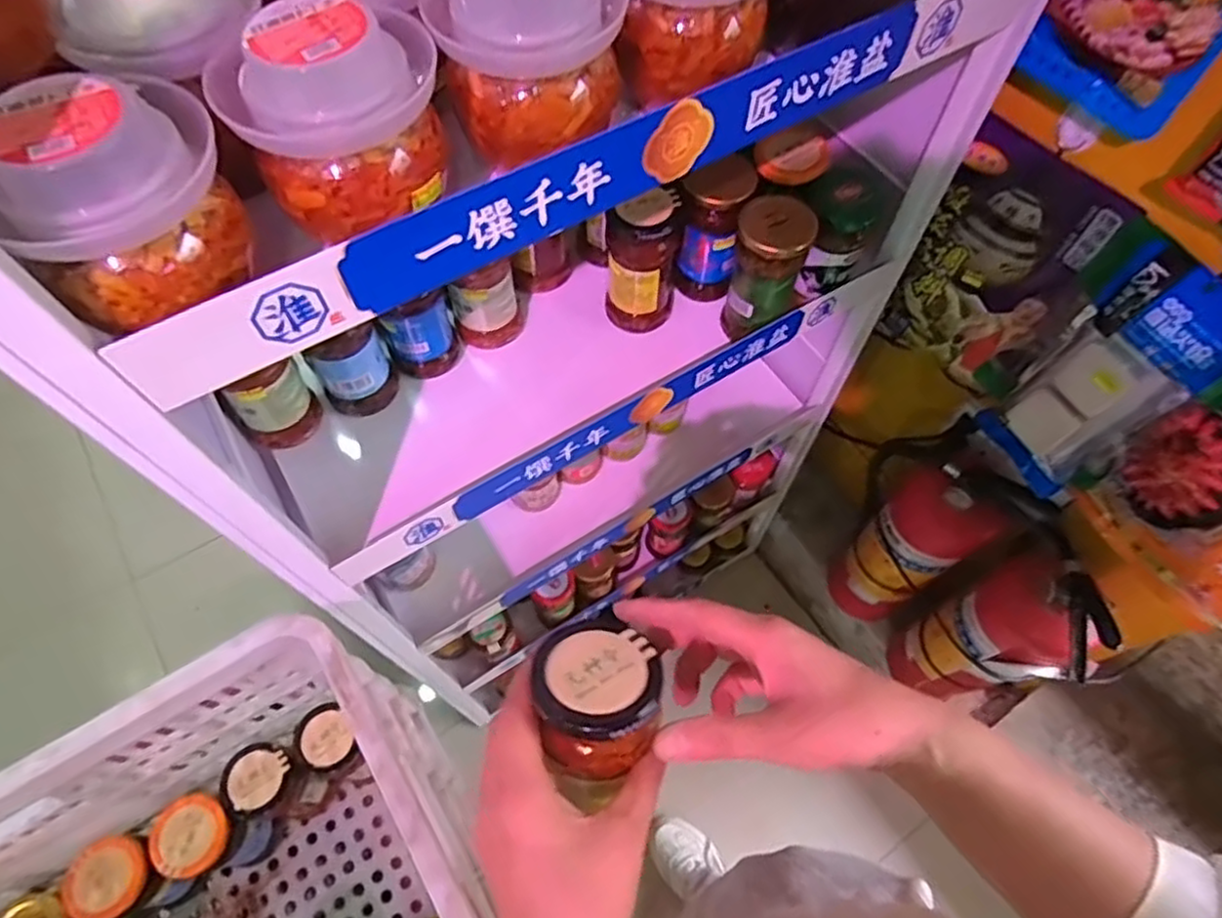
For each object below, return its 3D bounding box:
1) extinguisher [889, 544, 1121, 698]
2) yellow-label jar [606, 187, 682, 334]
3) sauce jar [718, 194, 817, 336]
[{"bbox_3d":[0.498,0.227,0.897,0.103,0.414,0.126,-27,66,-14],"label":"extinguisher"},{"bbox_3d":[0.028,-0.178,0.631,0.062,0.124,0.062,0,62,0],"label":"yellow-label jar"},{"bbox_3d":[0.139,-0.168,0.622,0.059,0.124,0.065,26,65,13],"label":"sauce jar"}]

